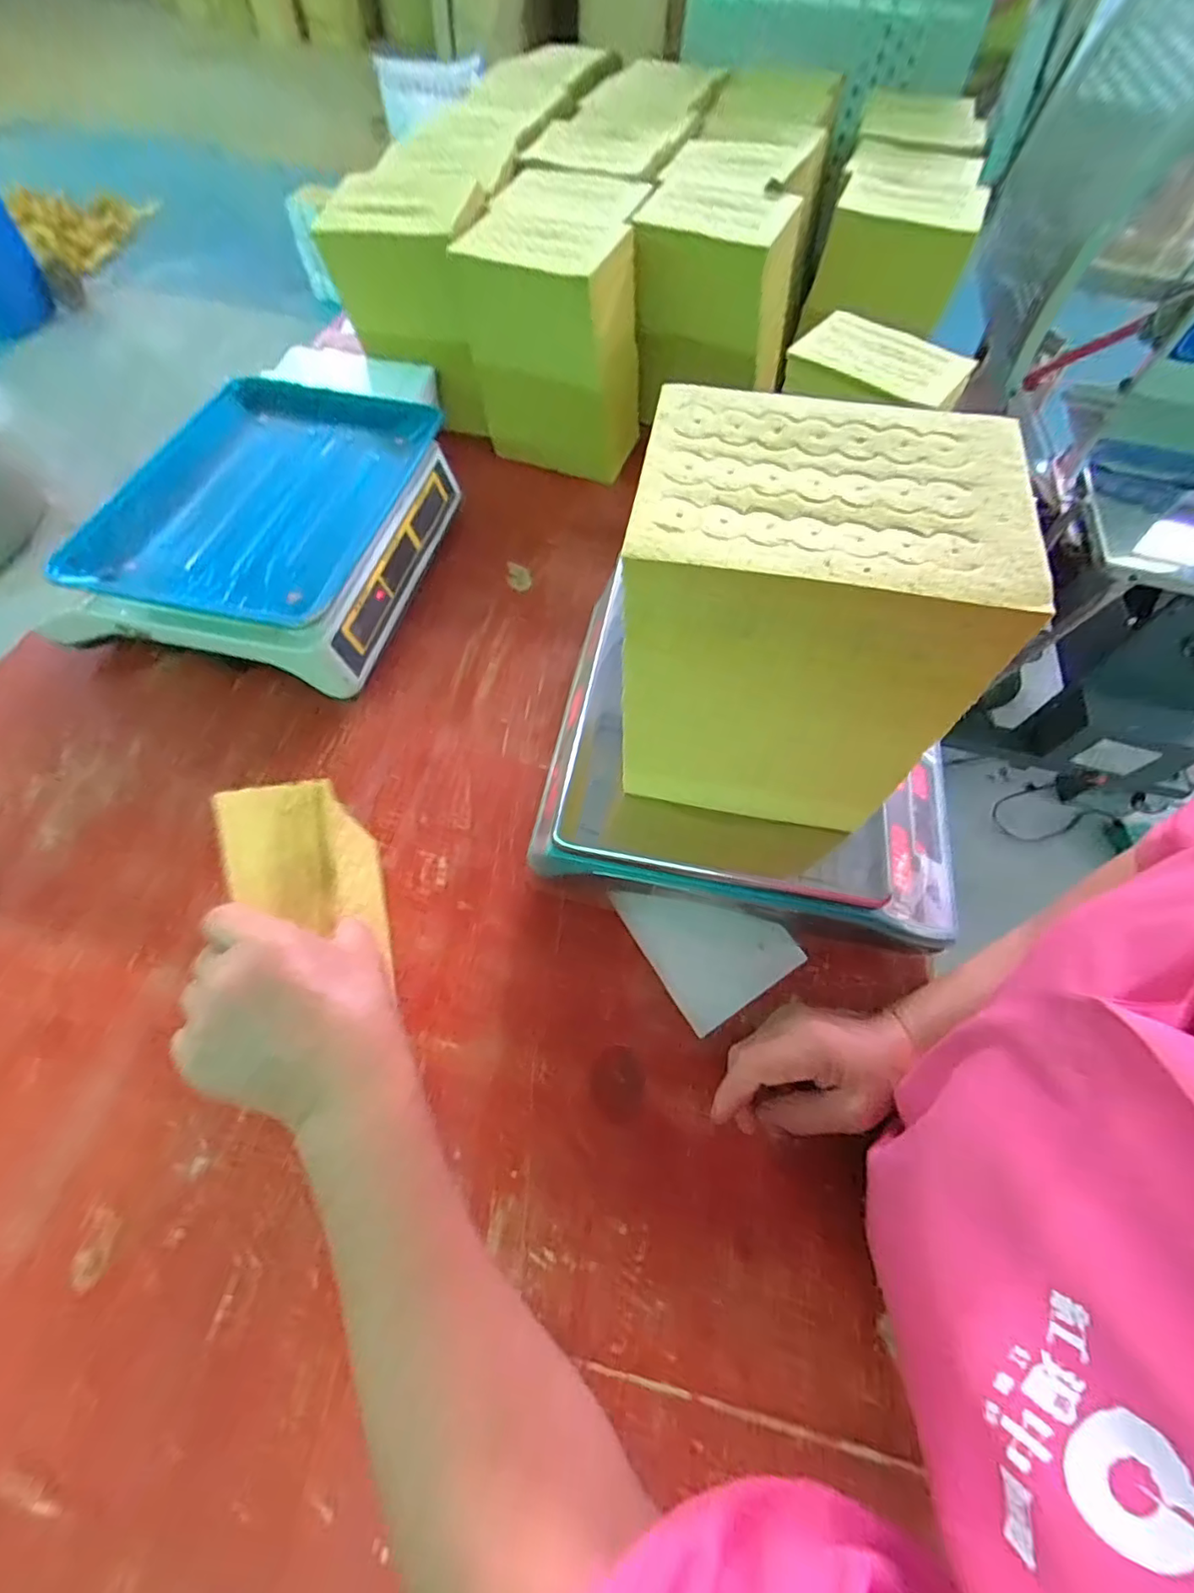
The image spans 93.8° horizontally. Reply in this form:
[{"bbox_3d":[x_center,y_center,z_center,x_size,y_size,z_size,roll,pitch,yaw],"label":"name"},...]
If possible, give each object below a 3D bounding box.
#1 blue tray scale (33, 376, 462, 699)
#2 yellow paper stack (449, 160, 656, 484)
[{"bbox_3d":[-0.323,-0.265,0.578,0.278,0.123,0.327,12,63,3],"label":"blue tray scale"},{"bbox_3d":[-0.038,-0.581,0.696,0.195,0.202,0.251,7,63,1],"label":"yellow paper stack"}]

